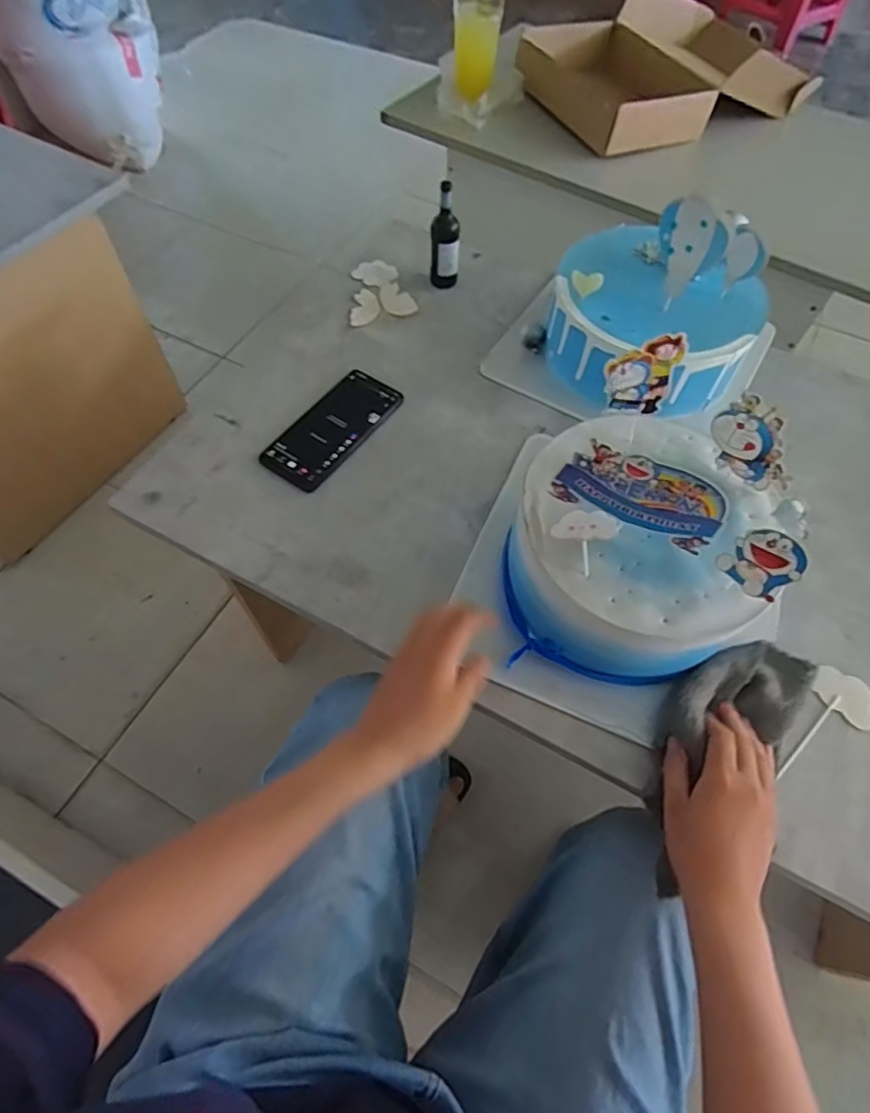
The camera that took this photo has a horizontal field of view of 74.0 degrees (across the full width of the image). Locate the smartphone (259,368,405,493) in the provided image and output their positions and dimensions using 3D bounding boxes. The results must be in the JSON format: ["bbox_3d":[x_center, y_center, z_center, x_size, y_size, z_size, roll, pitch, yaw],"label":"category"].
[{"bbox_3d":[-0.105,-0.135,0.604,0.074,0.008,0.157,32,65,15],"label":"smartphone"}]

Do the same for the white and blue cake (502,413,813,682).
[{"bbox_3d":[0.163,-0.021,0.444,0.174,0.186,0.188,24,63,11],"label":"white and blue cake"}]

